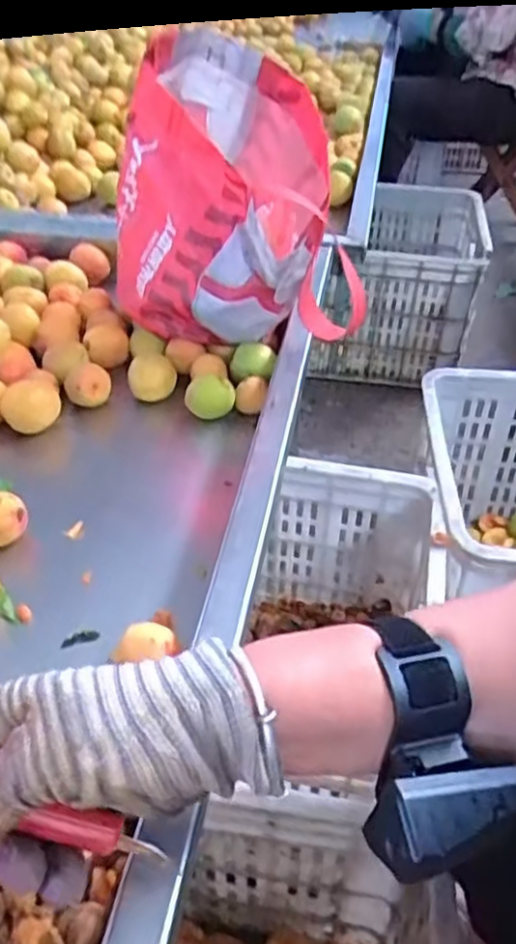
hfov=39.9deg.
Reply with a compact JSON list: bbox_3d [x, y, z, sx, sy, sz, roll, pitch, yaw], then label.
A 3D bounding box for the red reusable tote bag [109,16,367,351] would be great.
[{"bbox_3d":[-0.023,-0.225,0.629,0.161,0.239,0.231,-18,44,-20],"label":"red reusable tote bag"}]

